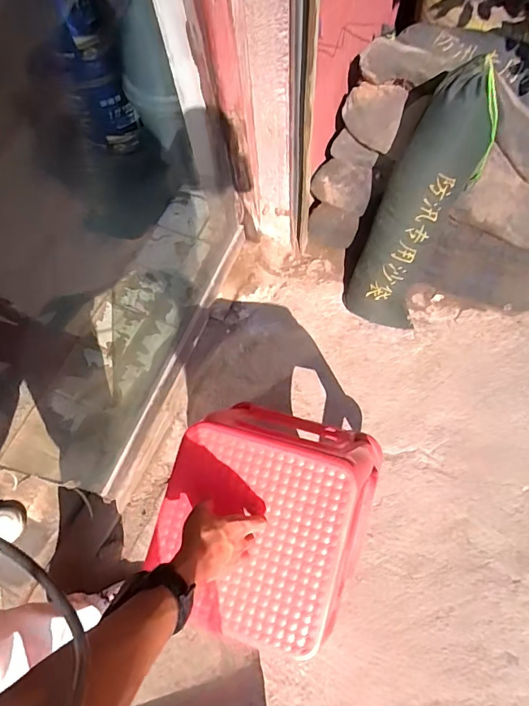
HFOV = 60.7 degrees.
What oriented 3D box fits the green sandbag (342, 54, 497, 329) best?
[{"bbox_3d":[0.370,-0.336,1.088,0.179,0.610,0.123,23,38,8],"label":"green sandbag"}]

